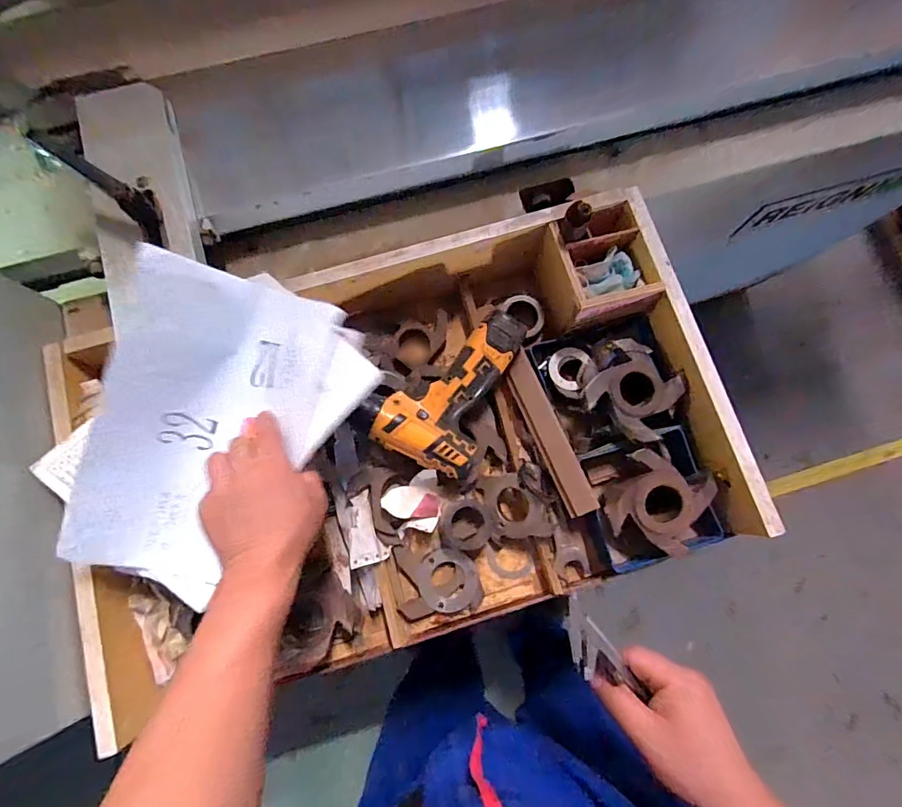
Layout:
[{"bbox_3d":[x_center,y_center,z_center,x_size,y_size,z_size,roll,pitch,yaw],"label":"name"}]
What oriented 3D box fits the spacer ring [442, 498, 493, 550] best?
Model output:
[{"bbox_3d":[0.019,0.140,0.530,0.055,0.019,0.055,0,79,-1],"label":"spacer ring"}]

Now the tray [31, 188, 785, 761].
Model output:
[{"bbox_3d":[-0.021,0.039,0.528,0.631,0.105,0.429,-16,80,-5],"label":"tray"}]

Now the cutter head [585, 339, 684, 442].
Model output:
[{"bbox_3d":[0.209,-0.018,0.515,0.089,0.022,0.101,32,80,5],"label":"cutter head"}]

